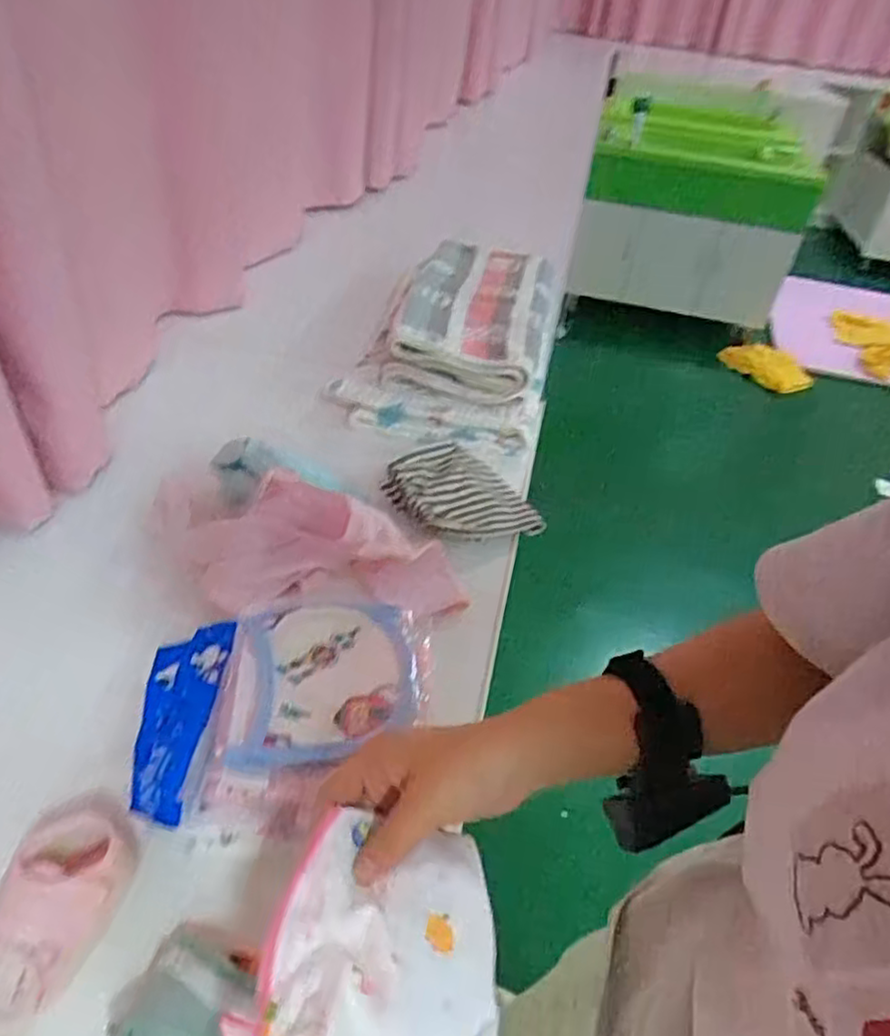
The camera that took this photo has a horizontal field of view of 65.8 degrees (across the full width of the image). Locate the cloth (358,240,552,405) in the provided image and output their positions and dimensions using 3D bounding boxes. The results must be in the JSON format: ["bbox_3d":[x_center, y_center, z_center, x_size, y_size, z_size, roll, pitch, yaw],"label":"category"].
[{"bbox_3d":[0.031,-0.295,0.994,0.224,0.081,0.389,12,40,6],"label":"cloth"}]

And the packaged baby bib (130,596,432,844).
[{"bbox_3d":[-0.115,0.137,0.501,0.206,0.056,0.168,-1,41,-10],"label":"packaged baby bib"}]

